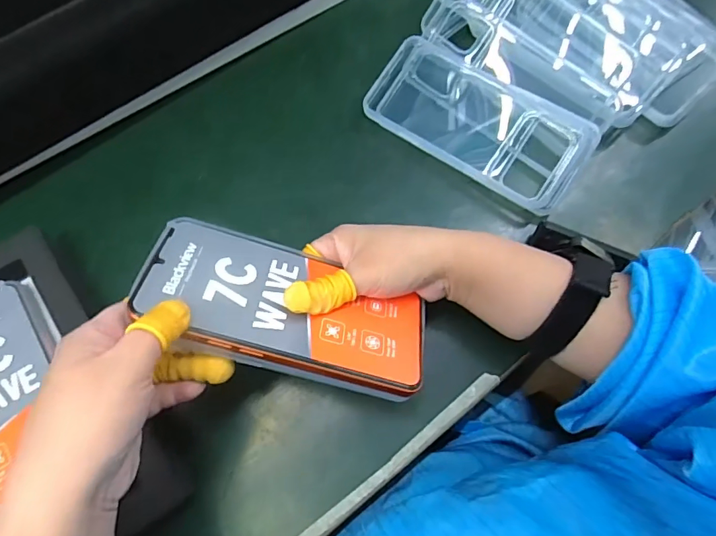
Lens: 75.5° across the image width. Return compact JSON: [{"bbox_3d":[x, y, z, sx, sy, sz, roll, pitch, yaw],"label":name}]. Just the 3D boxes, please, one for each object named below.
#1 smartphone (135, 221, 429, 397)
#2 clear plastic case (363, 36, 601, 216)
[{"bbox_3d":[-0.038,0.024,0.269,0.162,0.008,0.079,18,47,-10],"label":"smartphone"},{"bbox_3d":[0.098,-0.120,0.372,0.172,0.022,0.091,39,74,15],"label":"clear plastic case"}]

